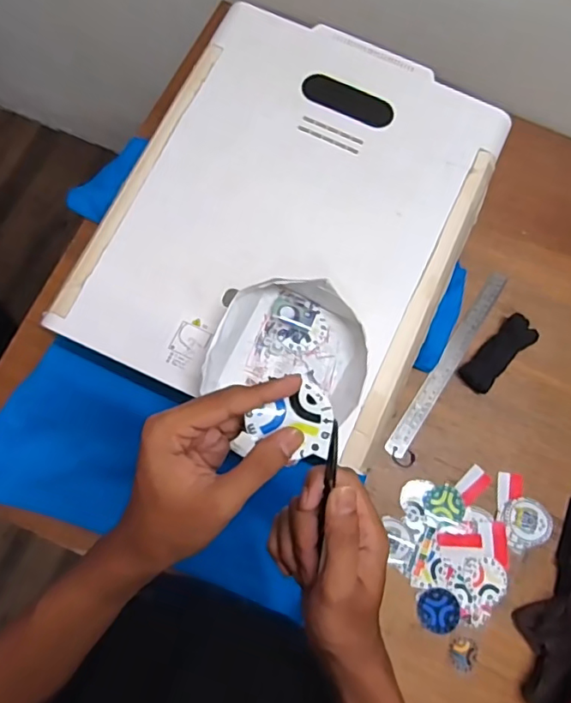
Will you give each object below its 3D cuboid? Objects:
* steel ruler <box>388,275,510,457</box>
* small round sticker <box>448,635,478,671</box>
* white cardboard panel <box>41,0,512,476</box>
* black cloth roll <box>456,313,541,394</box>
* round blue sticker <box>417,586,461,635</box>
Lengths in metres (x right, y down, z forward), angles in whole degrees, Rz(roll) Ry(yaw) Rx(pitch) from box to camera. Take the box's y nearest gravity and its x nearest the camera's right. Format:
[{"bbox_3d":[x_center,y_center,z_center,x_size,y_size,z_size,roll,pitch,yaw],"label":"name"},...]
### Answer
[{"bbox_3d":[0.239,0.015,0.784,0.029,0.005,0.320,31,77,12],"label":"steel ruler"},{"bbox_3d":[0.227,0.386,0.683,0.036,0.004,0.038,0,75,-1],"label":"small round sticker"},{"bbox_3d":[0.014,-0.172,0.648,0.395,0.025,0.500,24,76,2],"label":"white cardboard panel"},{"bbox_3d":[0.309,0.004,0.776,0.128,0.022,0.047,-43,80,-11],"label":"black cloth roll"},{"bbox_3d":[0.200,0.338,0.698,0.055,0.004,0.053,0,80,2],"label":"round blue sticker"}]

